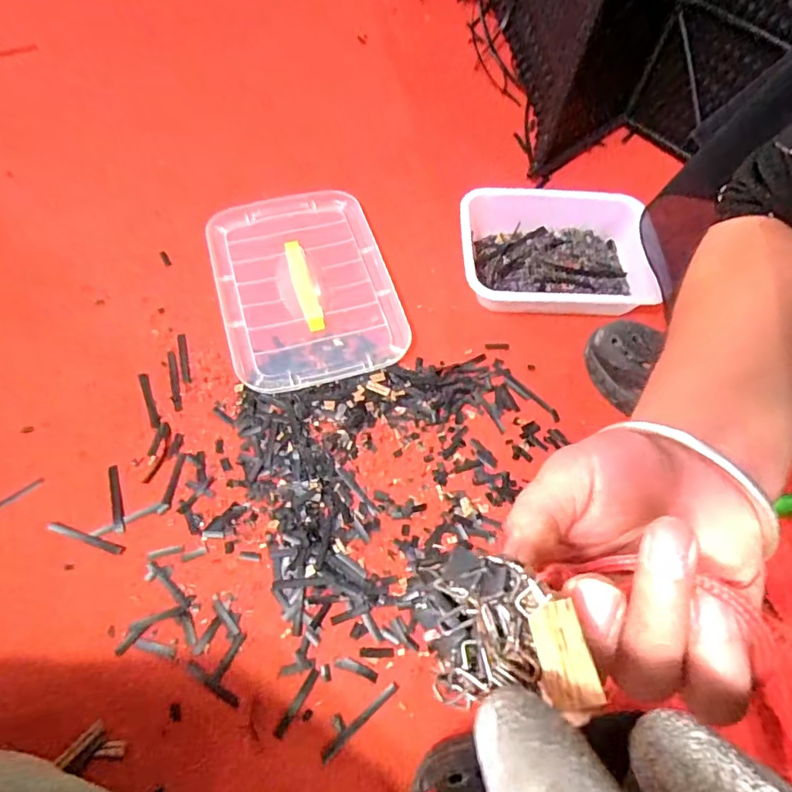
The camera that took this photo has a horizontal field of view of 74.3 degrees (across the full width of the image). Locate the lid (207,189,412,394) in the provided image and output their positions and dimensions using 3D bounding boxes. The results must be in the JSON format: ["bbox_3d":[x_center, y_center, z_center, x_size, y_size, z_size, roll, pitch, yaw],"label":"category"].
[{"bbox_3d":[-0.135,-0.172,0.773,0.242,0.014,0.354,-15,63,-11],"label":"lid"}]

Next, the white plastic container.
[{"bbox_3d":[0.231,-0.208,0.777,0.261,0.076,0.205,0,61,-3],"label":"white plastic container"}]

